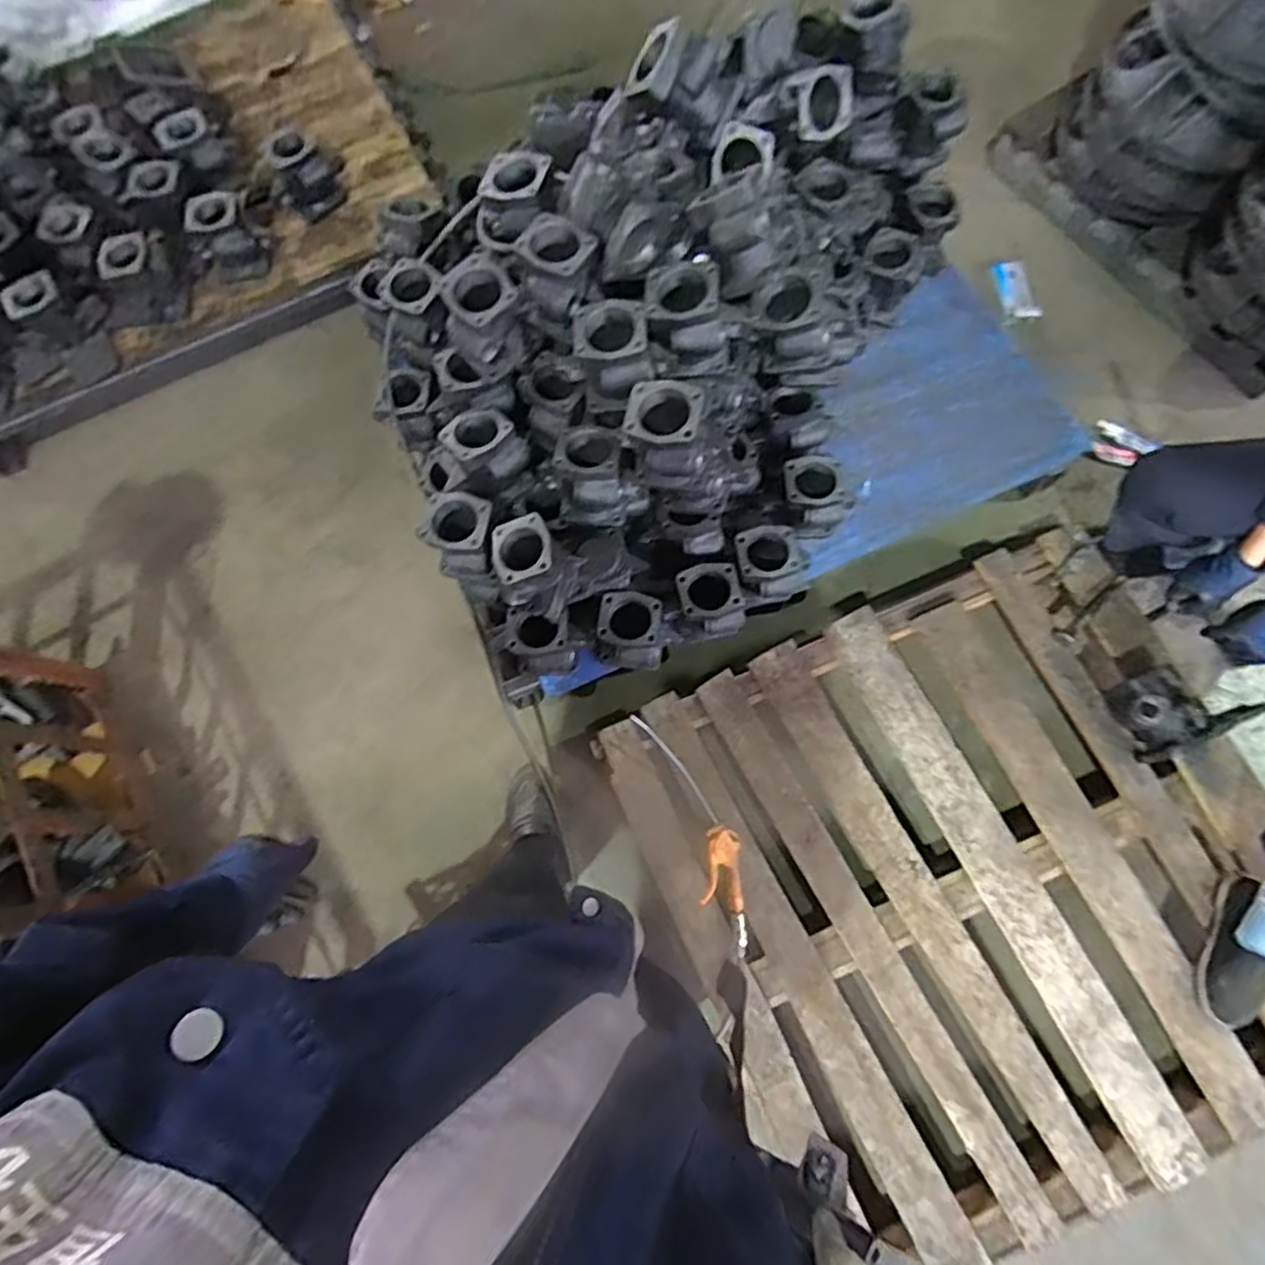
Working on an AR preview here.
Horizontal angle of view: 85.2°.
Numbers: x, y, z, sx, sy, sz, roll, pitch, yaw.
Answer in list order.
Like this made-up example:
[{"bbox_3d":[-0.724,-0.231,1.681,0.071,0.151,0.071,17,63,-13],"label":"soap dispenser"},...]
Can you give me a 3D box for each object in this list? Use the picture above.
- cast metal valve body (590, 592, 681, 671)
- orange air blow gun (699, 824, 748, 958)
[{"bbox_3d":[0.006,0.002,1.215,0.135,0.127,0.113,20,77,8],"label":"cast metal valve body"},{"bbox_3d":[0.153,0.424,1.142,0.073,0.032,0.195,0,75,3],"label":"orange air blow gun"}]

